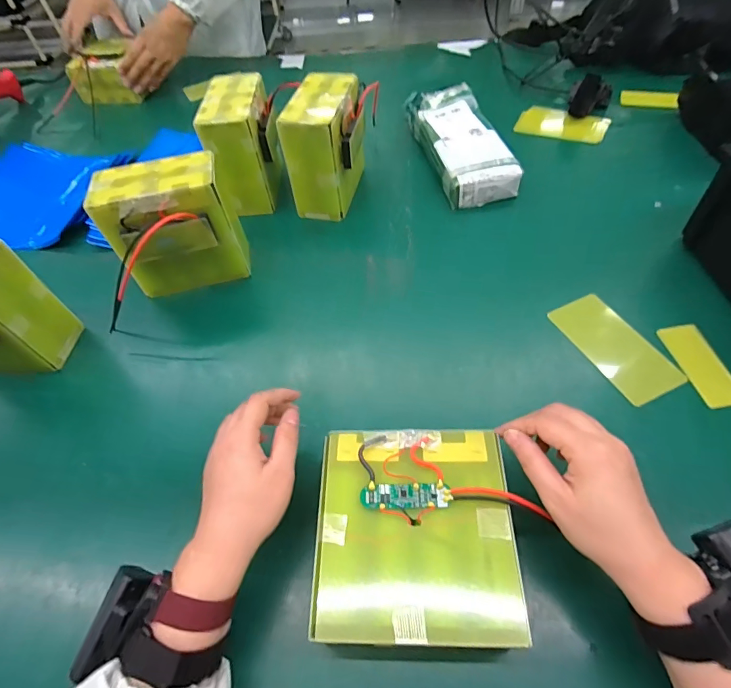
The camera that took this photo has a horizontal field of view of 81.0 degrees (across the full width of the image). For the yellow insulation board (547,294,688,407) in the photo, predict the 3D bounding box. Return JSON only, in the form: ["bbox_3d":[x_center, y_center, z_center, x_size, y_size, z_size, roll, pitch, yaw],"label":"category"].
[{"bbox_3d":[0.268,0.002,0.467,0.062,0.009,0.136,-29,57,-1],"label":"yellow insulation board"}]

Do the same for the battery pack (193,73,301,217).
[{"bbox_3d":[-0.177,-0.291,0.646,0.086,0.150,0.153,0,55,6],"label":"battery pack"}]

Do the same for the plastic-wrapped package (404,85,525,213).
[{"bbox_3d":[0.148,-0.330,0.694,0.108,0.051,0.284,-11,54,-2],"label":"plastic-wrapped package"}]

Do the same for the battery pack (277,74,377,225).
[{"bbox_3d":[-0.051,-0.284,0.627,0.085,0.148,0.147,9,56,12],"label":"battery pack"}]

